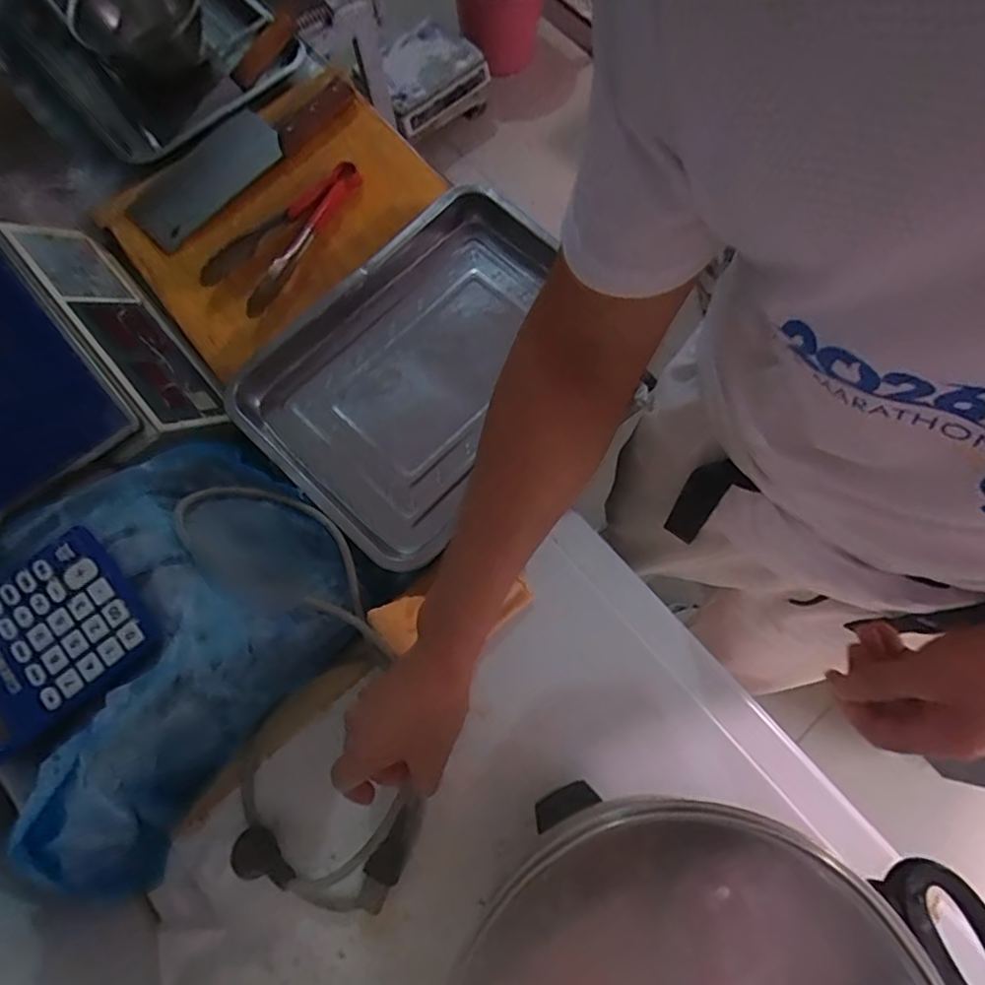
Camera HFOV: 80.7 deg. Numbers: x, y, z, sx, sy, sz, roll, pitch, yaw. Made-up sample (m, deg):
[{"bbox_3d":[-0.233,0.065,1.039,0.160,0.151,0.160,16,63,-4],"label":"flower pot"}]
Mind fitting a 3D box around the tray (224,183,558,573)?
[{"bbox_3d":[-0.059,-0.139,0.629,0.283,0.043,0.389,43,77,10],"label":"tray"}]

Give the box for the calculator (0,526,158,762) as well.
[{"bbox_3d":[-0.340,0.111,0.422,0.146,0.025,0.117,-40,79,-12],"label":"calculator"}]

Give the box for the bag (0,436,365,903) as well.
[{"bbox_3d":[-0.286,0.106,0.484,0.253,0.171,0.313,40,76,9],"label":"bag"}]

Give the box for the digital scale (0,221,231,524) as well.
[{"bbox_3d":[-0.497,-0.128,0.593,0.292,0.102,0.352,-38,78,-12],"label":"digital scale"}]

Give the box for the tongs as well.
[{"bbox_3d":[-0.241,-0.310,0.678,0.080,0.038,0.220,32,75,7],"label":"tongs"}]

